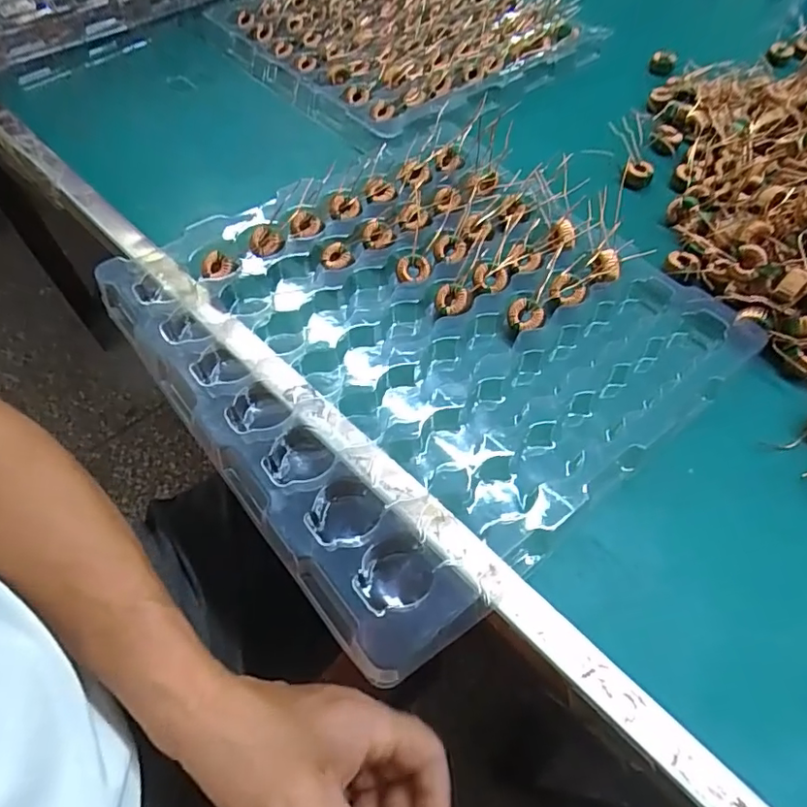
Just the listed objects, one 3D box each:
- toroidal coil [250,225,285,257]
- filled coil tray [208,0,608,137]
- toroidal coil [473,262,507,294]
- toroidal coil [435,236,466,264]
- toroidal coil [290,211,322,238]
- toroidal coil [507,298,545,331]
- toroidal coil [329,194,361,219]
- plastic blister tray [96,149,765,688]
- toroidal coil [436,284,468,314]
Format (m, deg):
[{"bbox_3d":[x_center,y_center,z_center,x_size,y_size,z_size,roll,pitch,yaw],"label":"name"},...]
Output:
[{"bbox_3d":[-0.089,-0.106,0.359,0.022,0.006,0.027,-21,61,-14],"label":"toroidal coil"},{"bbox_3d":[0.000,-0.386,0.562,0.292,0.024,0.318,-36,66,-21],"label":"filled coil tray"},{"bbox_3d":[0.055,-0.078,0.346,0.021,0.006,0.020,8,58,4],"label":"toroidal coil"},{"bbox_3d":[0.030,-0.101,0.363,0.020,0.006,0.021,1,58,-1],"label":"toroidal coil"},{"bbox_3d":[-0.064,-0.120,0.366,0.019,0.005,0.021,20,60,11],"label":"toroidal coil"},{"bbox_3d":[0.073,-0.056,0.330,0.019,0.008,0.023,-8,59,-6],"label":"toroidal coil"},{"bbox_3d":[-0.041,-0.138,0.387,0.022,0.009,0.020,-5,58,-5],"label":"toroidal coil"},{"bbox_3d":[0.011,-0.051,0.331,0.281,0.019,0.286,-34,65,-21],"label":"plastic blister tray"},{"bbox_3d":[0.029,-0.065,0.335,0.018,0.008,0.019,1,58,-1],"label":"toroidal coil"}]

